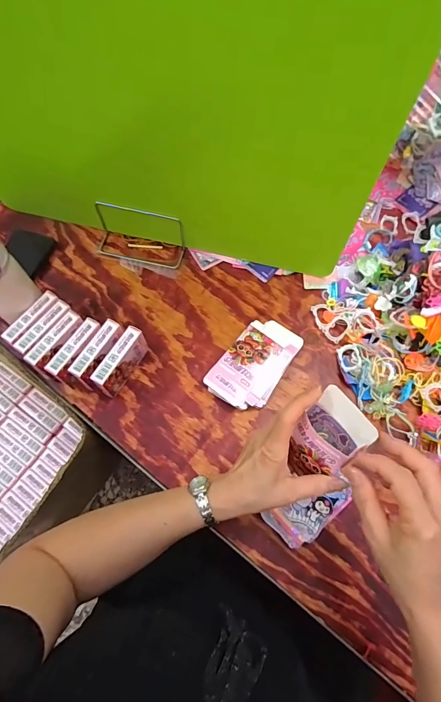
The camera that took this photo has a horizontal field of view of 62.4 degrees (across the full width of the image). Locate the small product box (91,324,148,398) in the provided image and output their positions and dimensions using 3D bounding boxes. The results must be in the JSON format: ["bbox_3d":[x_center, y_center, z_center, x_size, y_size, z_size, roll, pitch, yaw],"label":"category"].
[{"bbox_3d":[-0.144,0.018,0.532,0.027,0.069,0.095,29,71,11],"label":"small product box"}]

